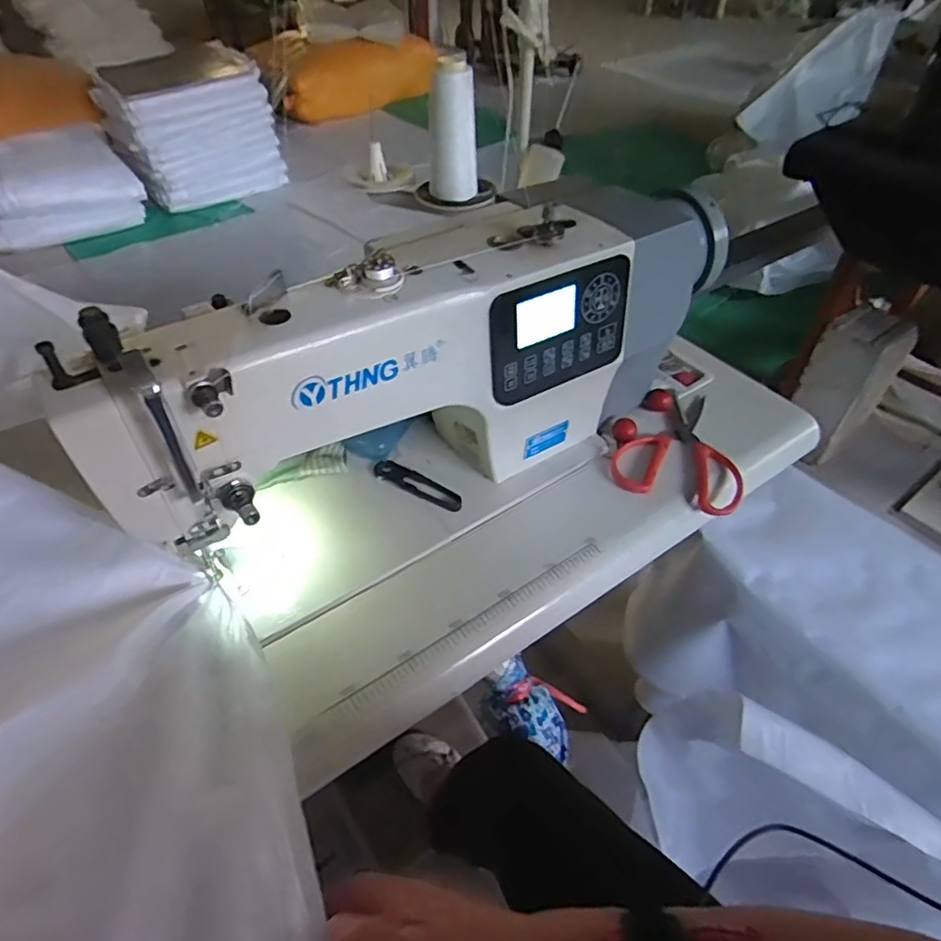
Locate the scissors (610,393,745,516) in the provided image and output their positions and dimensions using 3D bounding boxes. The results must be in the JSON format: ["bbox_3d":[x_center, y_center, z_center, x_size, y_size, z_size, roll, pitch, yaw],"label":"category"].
[{"bbox_3d":[0.229,-0.031,0.672,0.131,0.009,0.179,13,47,11],"label":"scissors"}]

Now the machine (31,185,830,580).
[{"bbox_3d":[-0.012,-0.097,0.570,0.595,0.235,0.132,-27,52,-24],"label":"machine"}]

